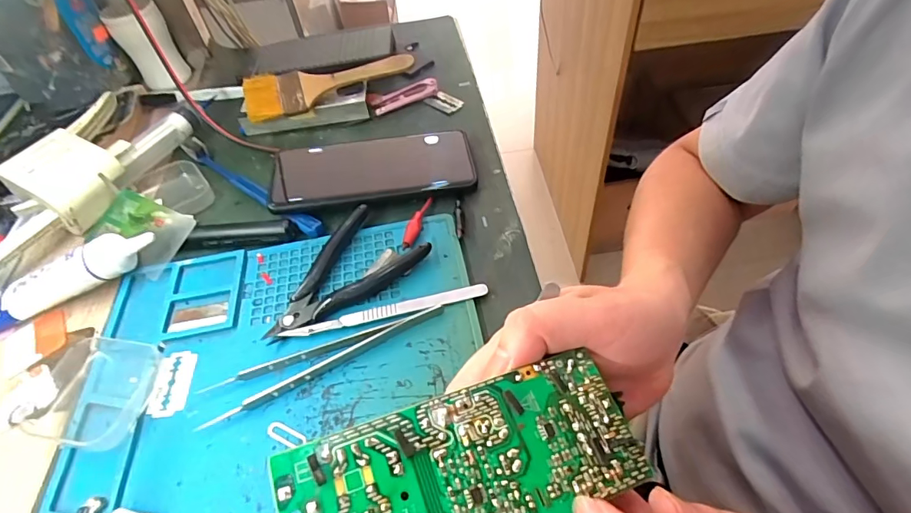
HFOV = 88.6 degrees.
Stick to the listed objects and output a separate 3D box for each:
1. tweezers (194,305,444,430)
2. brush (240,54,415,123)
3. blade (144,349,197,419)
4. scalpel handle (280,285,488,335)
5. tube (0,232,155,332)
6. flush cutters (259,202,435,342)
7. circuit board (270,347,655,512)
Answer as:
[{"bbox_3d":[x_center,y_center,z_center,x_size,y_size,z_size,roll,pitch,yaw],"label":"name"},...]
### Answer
[{"bbox_3d":[-0.080,0.062,0.288,0.151,0.007,0.026,-20,51,-11],"label":"tweezers"},{"bbox_3d":[-0.122,-0.173,0.454,0.162,0.013,0.059,-17,64,-9],"label":"brush"},{"bbox_3d":[-0.175,0.078,0.290,0.022,0.004,0.042,-4,51,-7],"label":"blade"},{"bbox_3d":[-0.045,0.036,0.306,0.133,0.005,0.010,-12,50,-5],"label":"scalpel handle"},{"bbox_3d":[-0.278,0.015,0.334,0.127,0.023,0.025,-28,52,-1],"label":"tube"},{"bbox_3d":[-0.083,0.006,0.329,0.114,0.013,0.067,-29,54,-18],"label":"flush cutters"},{"bbox_3d":[-0.003,0.082,0.171,0.150,0.017,0.057,-18,51,-19],"label":"circuit board"}]

